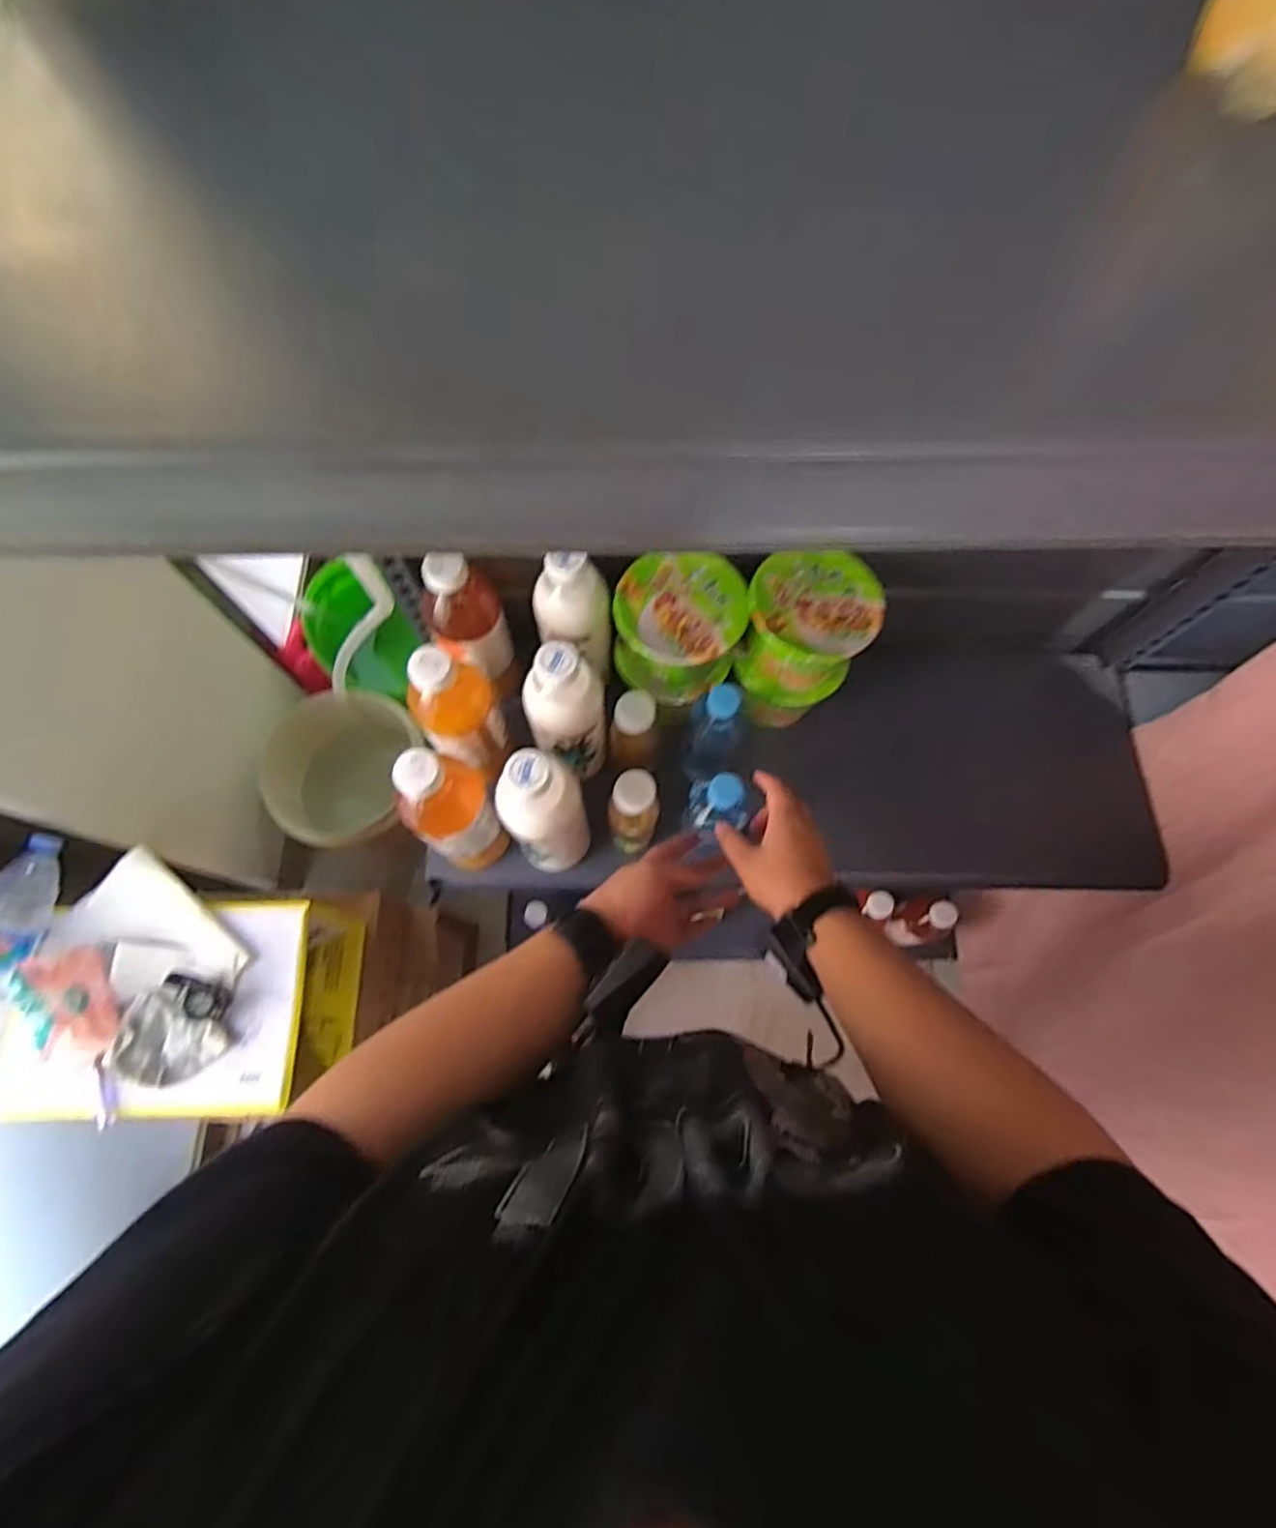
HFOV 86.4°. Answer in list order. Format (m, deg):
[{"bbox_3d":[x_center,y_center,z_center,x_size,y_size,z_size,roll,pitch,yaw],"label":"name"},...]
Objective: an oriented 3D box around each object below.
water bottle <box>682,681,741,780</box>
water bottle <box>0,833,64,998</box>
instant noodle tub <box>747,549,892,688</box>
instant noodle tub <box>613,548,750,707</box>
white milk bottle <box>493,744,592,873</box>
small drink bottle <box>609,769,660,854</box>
[{"bbox_3d":[0.090,-0.028,0.792,0.055,0.189,0.052,38,75,11],"label":"water bottle"},{"bbox_3d":[-0.786,0.190,0.866,0.069,0.074,0.203,4,72,0],"label":"water bottle"},{"bbox_3d":[0.184,-0.152,0.742,0.134,0.095,0.124,0,72,-1],"label":"instant noodle tub"},{"bbox_3d":[0.045,-0.149,0.747,0.132,0.105,0.125,0,72,-1],"label":"instant noodle tub"},{"bbox_3d":[-0.092,0.056,0.699,0.070,0.232,0.069,0,72,-1],"label":"white milk bottle"},{"bbox_3d":[-0.004,0.057,0.752,0.050,0.159,0.056,16,72,4],"label":"small drink bottle"}]

